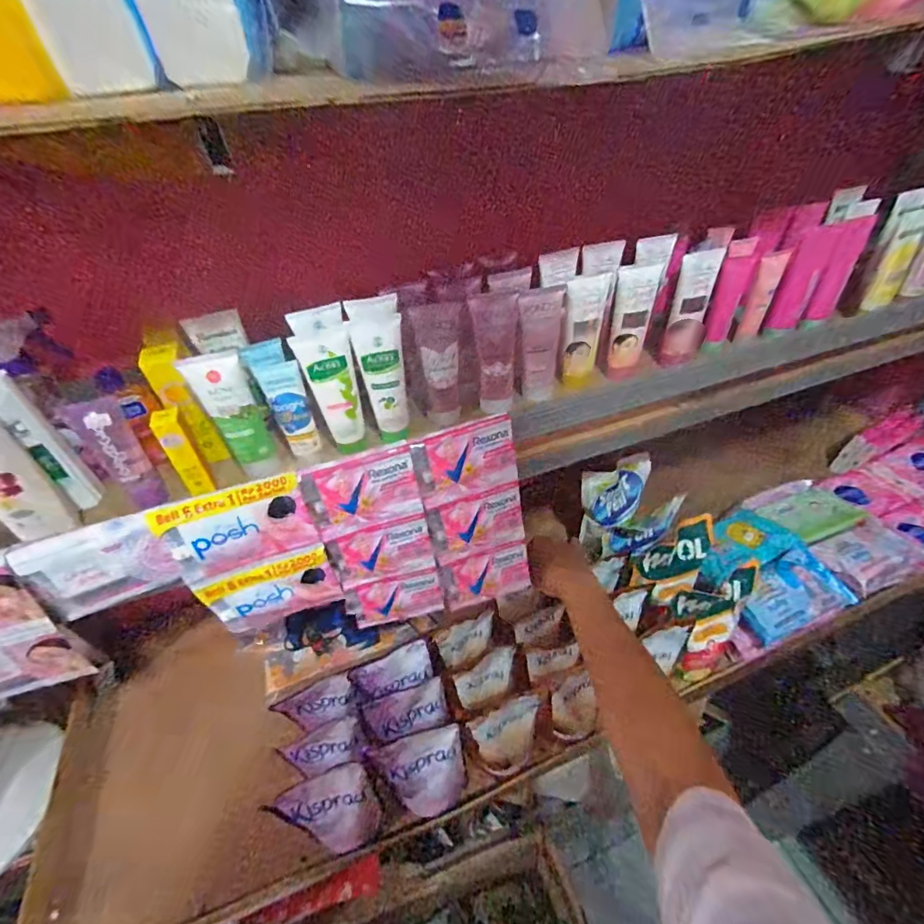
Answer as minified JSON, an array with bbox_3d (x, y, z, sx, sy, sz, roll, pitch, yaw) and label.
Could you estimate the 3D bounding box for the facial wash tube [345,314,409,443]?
[{"bbox_3d":[-0.087,-0.092,0.532,0.052,0.141,0.038,-11,41,-7],"label":"facial wash tube"}]

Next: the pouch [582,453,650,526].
[{"bbox_3d":[0.278,0.054,0.831,0.139,0.107,0.030,-15,9,-17],"label":"pouch"}]

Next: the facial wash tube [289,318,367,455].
[{"bbox_3d":[-0.143,-0.079,0.528,0.056,0.144,0.041,-18,43,-15],"label":"facial wash tube"}]

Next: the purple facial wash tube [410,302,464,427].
[{"bbox_3d":[-0.023,-0.114,0.559,0.053,0.145,0.035,-1,41,4],"label":"purple facial wash tube"}]

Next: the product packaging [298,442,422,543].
[{"bbox_3d":[-0.097,0.033,0.468,0.109,0.083,0.005,-16,31,-12],"label":"product packaging"}]

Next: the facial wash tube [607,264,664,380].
[{"bbox_3d":[0.220,-0.175,0.601,0.047,0.153,0.024,9,43,15],"label":"facial wash tube"}]

